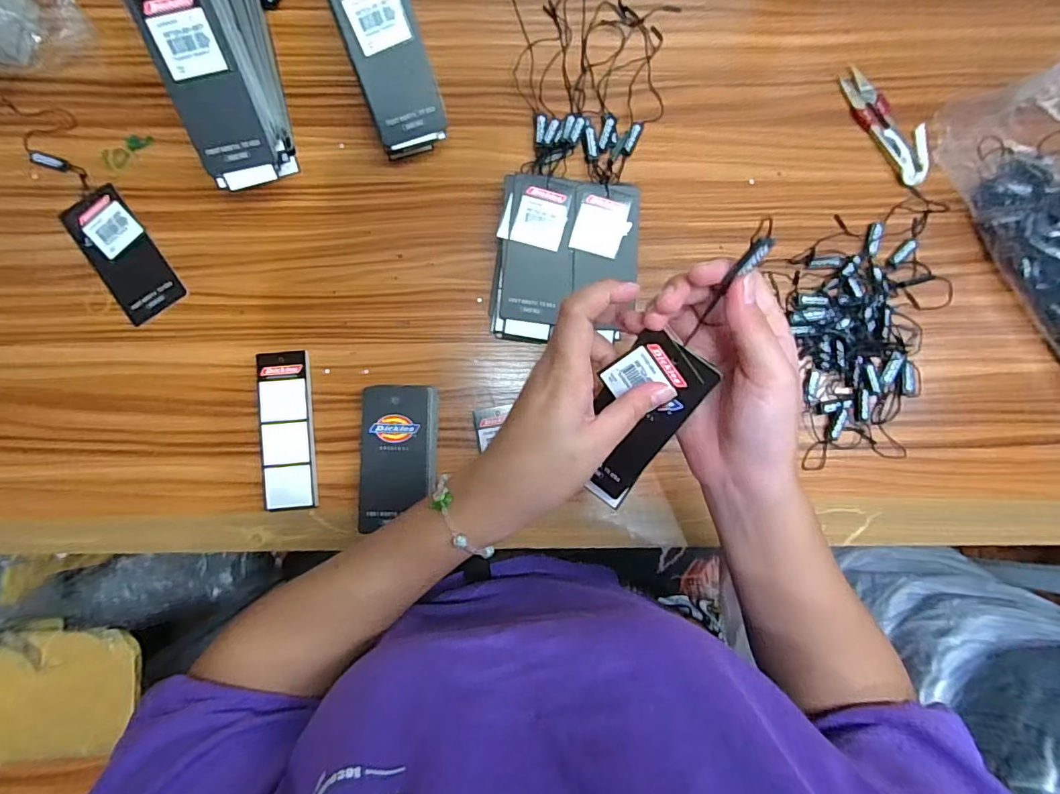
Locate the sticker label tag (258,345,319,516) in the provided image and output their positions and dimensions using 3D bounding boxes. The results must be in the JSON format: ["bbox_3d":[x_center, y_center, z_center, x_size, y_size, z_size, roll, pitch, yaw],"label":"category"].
[{"bbox_3d":[-0.186,0.026,0.391,0.038,0.013,0.120,-4,87,-1],"label":"sticker label tag"}]

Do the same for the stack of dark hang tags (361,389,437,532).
[{"bbox_3d":[-0.099,0.045,0.387,0.055,0.023,0.104,1,87,-1],"label":"stack of dark hang tags"}]

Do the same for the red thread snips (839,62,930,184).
[{"bbox_3d":[0.292,-0.224,0.413,0.038,0.012,0.107,-32,88,-3],"label":"red thread snips"}]

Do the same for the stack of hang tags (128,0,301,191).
[{"bbox_3d":[-0.217,-0.229,0.360,0.050,0.108,0.147,-12,87,-2],"label":"stack of hang tags"}]

